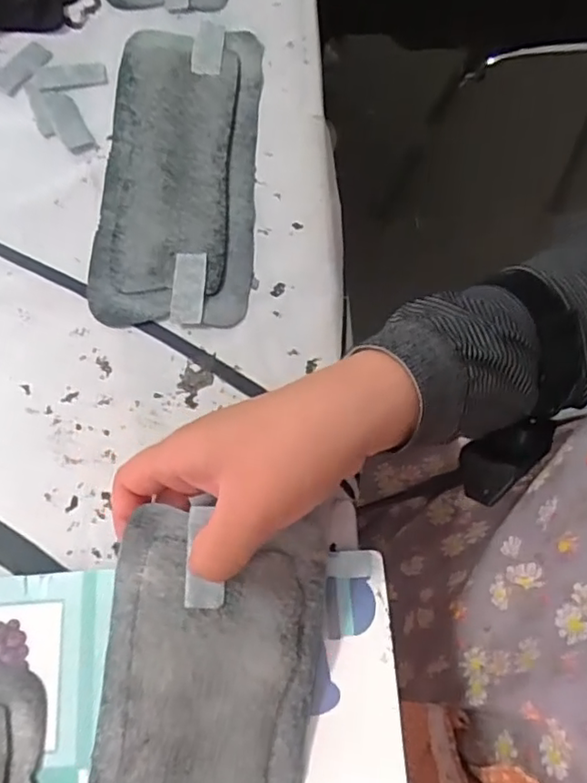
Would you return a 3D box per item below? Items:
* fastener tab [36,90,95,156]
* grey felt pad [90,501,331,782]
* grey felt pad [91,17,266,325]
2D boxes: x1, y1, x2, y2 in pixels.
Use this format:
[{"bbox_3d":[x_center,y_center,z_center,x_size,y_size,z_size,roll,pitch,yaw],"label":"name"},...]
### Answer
[{"bbox_3d":[-0.160,-0.191,0.423,0.021,0.004,0.059,-28,73,-10],"label":"fastener tab"},{"bbox_3d":[-0.043,0.169,0.272,0.096,0.014,0.221,7,78,0],"label":"grey felt pad"},{"bbox_3d":[-0.077,-0.155,0.412,0.100,0.012,0.240,1,70,0],"label":"grey felt pad"}]

